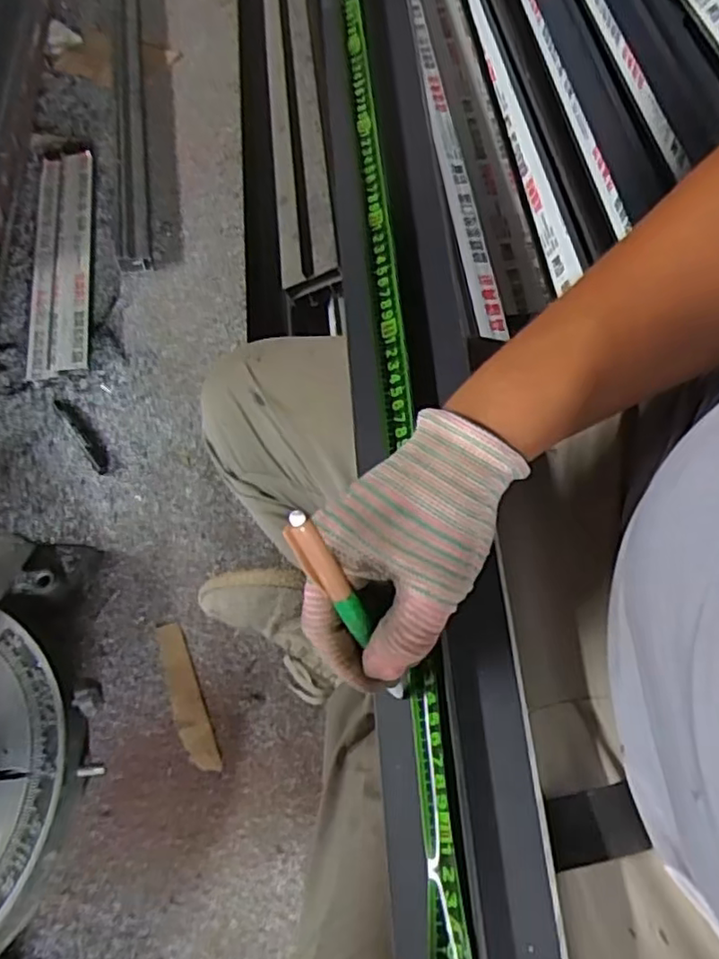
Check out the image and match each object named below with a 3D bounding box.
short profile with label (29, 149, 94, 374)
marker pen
[{"bbox_3d":[-0.443,-0.337,0.960,0.087,0.028,0.461,-10,62,-3],"label":"short profile with label"},{"bbox_3d":[-0.003,0.066,0.310,0.012,0.131,0.009,-39,31,-16],"label":"marker pen"}]

